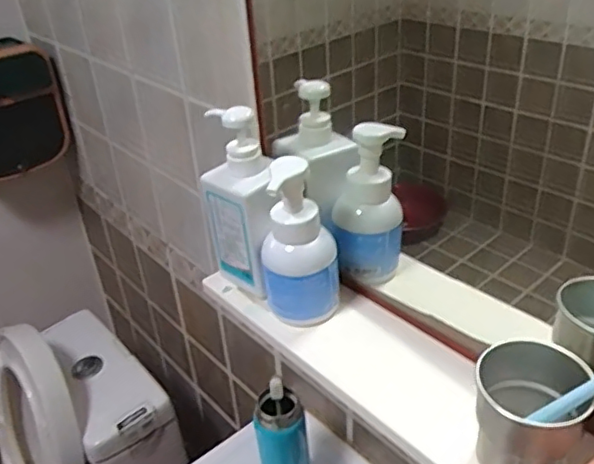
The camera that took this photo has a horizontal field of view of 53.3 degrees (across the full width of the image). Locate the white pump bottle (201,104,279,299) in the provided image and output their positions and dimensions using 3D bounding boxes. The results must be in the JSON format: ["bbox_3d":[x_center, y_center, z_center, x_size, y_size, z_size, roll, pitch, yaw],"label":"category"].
[{"bbox_3d":[-0.049,-0.026,0.589,0.088,0.182,0.049,22,40,35],"label":"white pump bottle"}]

